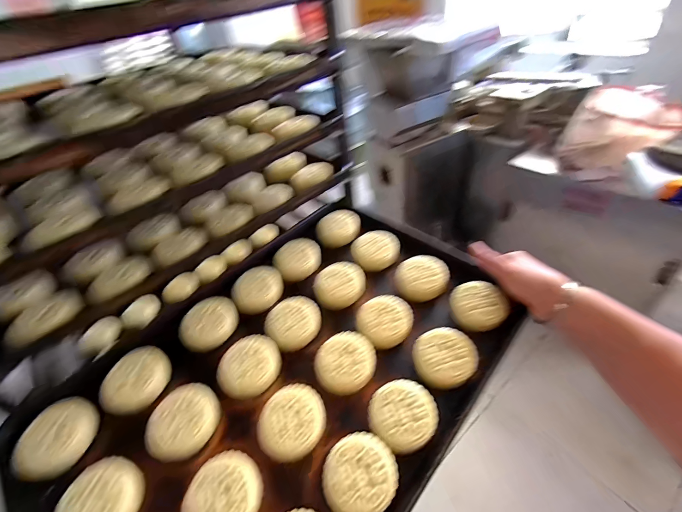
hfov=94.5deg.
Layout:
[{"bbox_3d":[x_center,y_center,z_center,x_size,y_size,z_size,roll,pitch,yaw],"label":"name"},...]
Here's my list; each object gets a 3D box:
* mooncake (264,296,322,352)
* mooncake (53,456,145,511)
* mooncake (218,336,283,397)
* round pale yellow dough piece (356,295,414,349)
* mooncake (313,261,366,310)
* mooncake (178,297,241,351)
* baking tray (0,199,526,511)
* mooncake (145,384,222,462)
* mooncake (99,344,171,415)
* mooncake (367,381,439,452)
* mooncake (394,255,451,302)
[{"bbox_3d":[-0.069,0.096,0.459,0.069,0.030,0.077,24,46,38],"label":"mooncake"},{"bbox_3d":[-0.247,0.250,0.320,0.071,0.022,0.075,-5,35,4],"label":"mooncake"},{"bbox_3d":[-0.120,0.148,0.420,0.074,0.032,0.079,26,53,23],"label":"mooncake"},{"bbox_3d":[0.061,0.090,0.444,0.076,0.021,0.072,-5,35,4],"label":"round pale yellow dough piece"},{"bbox_3d":[-0.002,0.044,0.503,0.080,0.032,0.080,-24,38,-22],"label":"mooncake"},{"bbox_3d":[-0.194,0.098,0.468,0.081,0.030,0.081,-5,35,4],"label":"mooncake"},{"bbox_3d":[-0.064,0.149,0.422,0.394,0.058,0.590,32,57,29],"label":"baking tray"},{"bbox_3d":[-0.187,0.195,0.373,0.073,0.023,0.077,9,42,-9],"label":"mooncake"},{"bbox_3d":[-0.269,0.161,0.413,0.071,0.023,0.082,14,49,4],"label":"mooncake"},{"bbox_3d":[0.071,0.177,0.355,0.074,0.020,0.067,-18,36,-14],"label":"mooncake"},{"bbox_3d":[0.126,0.033,0.495,0.079,0.027,0.077,-3,35,8],"label":"mooncake"}]

